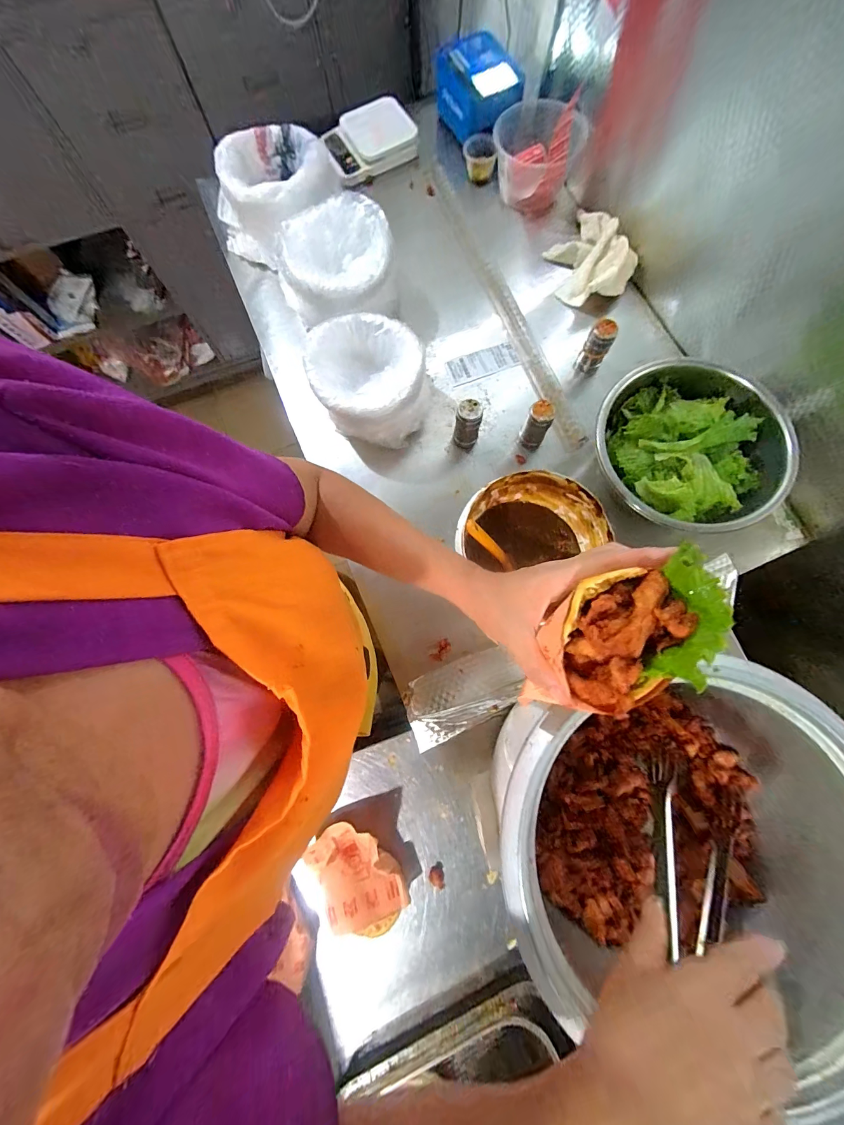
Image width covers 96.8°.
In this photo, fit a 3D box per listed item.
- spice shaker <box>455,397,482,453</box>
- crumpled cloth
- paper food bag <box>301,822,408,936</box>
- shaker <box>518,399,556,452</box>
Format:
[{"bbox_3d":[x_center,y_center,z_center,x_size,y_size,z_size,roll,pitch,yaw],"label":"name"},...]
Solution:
[{"bbox_3d":[0.074,-0.223,0.614,0.042,0.084,0.048,12,79,4],"label":"spice shaker"},{"bbox_3d":[0.299,-0.572,0.691,0.128,0.059,0.194,-26,79,-4],"label":"crumpled cloth"},{"bbox_3d":[-0.084,0.414,0.495,0.101,0.056,0.129,-31,79,-5],"label":"paper food bag"},{"bbox_3d":[0.185,-0.218,0.605,0.041,0.081,0.045,28,80,7],"label":"shaker"}]

